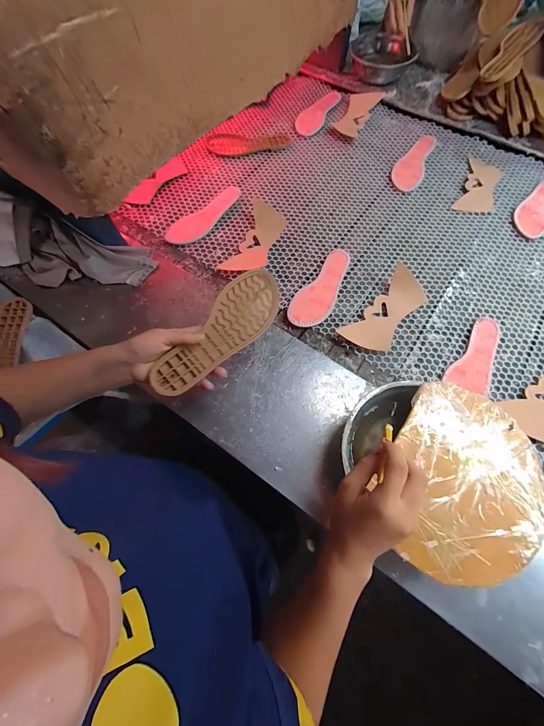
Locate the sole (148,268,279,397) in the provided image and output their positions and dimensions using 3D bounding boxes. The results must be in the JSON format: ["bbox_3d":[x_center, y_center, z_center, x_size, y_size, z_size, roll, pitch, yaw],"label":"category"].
[{"bbox_3d":[-0.077,-0.046,0.412,0.082,0.019,0.236,45,74,-9],"label":"sole"}]

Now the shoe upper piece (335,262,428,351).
[{"bbox_3d":[0.247,-0.115,0.568,0.092,0.011,0.248,41,71,13],"label":"shoe upper piece"}]

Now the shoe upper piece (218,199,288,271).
[{"bbox_3d":[-0.032,-0.301,0.647,0.097,0.012,0.232,17,67,2],"label":"shoe upper piece"}]

